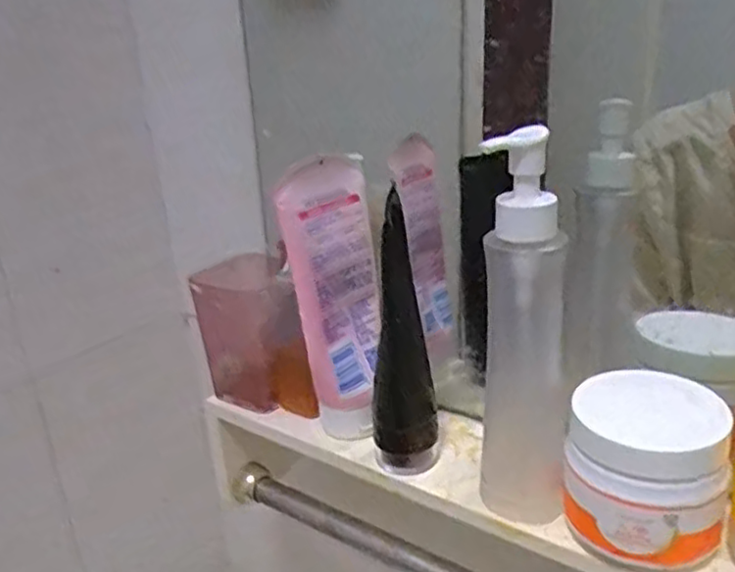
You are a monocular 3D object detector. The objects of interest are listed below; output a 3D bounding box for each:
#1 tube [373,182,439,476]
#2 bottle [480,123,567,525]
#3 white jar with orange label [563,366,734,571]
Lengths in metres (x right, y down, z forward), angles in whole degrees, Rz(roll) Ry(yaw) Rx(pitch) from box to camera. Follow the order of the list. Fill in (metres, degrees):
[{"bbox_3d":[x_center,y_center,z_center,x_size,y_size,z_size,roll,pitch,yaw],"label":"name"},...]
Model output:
[{"bbox_3d":[0.018,0.032,0.393,0.034,0.152,0.034,-5,22,-1],"label":"tube"},{"bbox_3d":[0.079,0.030,0.348,0.039,0.213,0.033,5,23,22],"label":"bottle"},{"bbox_3d":[0.131,0.086,0.332,0.067,0.067,0.063,-4,22,2],"label":"white jar with orange label"}]

